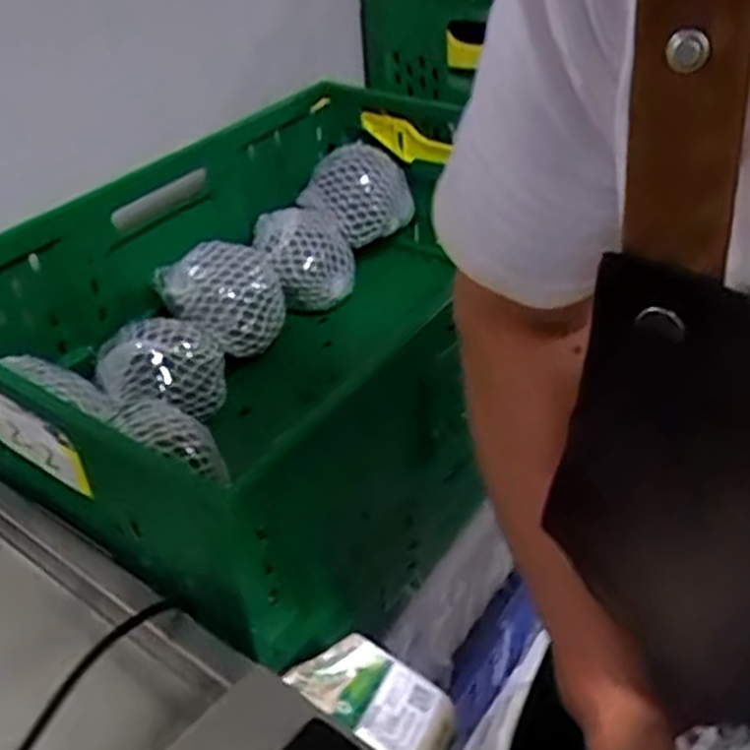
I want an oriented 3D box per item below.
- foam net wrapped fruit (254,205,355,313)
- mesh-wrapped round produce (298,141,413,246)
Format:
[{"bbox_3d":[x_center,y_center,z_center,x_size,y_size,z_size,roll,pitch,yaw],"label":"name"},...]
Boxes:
[{"bbox_3d":[-0.083,-0.140,0.921,0.112,0.084,0.108,-8,38,-7],"label":"foam net wrapped fruit"},{"bbox_3d":[-0.021,-0.217,0.936,0.107,0.091,0.083,-30,44,-30],"label":"mesh-wrapped round produce"}]

